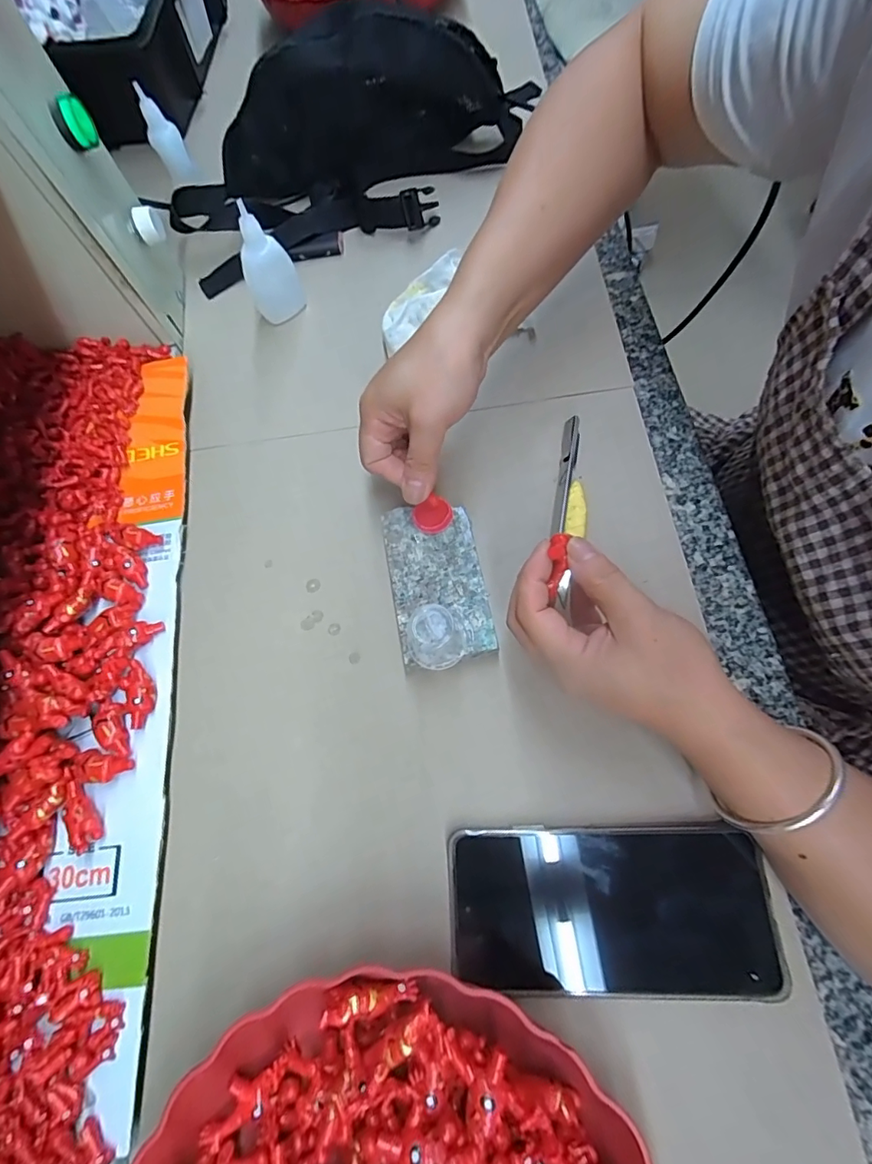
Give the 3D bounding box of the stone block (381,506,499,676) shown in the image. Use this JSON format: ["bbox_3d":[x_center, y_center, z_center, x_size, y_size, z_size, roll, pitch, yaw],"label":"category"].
[{"bbox_3d":[0.000,0.003,0.335,0.059,0.032,0.112,-9,70,-5],"label":"stone block"}]

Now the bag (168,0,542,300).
[{"bbox_3d":[-0.077,-0.413,0.456,0.364,0.113,0.172,-20,70,-5],"label":"bag"}]

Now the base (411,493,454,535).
[{"bbox_3d":[-0.002,-0.046,0.336,0.024,0.007,0.026,1,69,-2],"label":"base"}]

